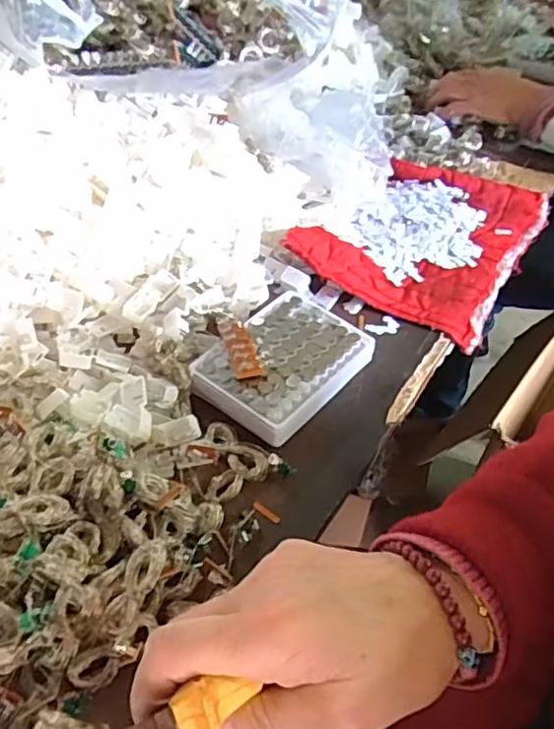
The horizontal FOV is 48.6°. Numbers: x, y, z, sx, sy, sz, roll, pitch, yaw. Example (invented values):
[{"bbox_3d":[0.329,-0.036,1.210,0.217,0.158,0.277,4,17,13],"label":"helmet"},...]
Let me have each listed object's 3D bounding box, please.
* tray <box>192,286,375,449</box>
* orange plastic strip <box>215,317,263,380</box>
[{"bbox_3d":[0.006,-0.002,0.503,0.097,0.033,0.133,32,53,23],"label":"tray"},{"bbox_3d":[-0.029,-0.014,0.483,0.022,0.013,0.056,-13,49,-16],"label":"orange plastic strip"}]

